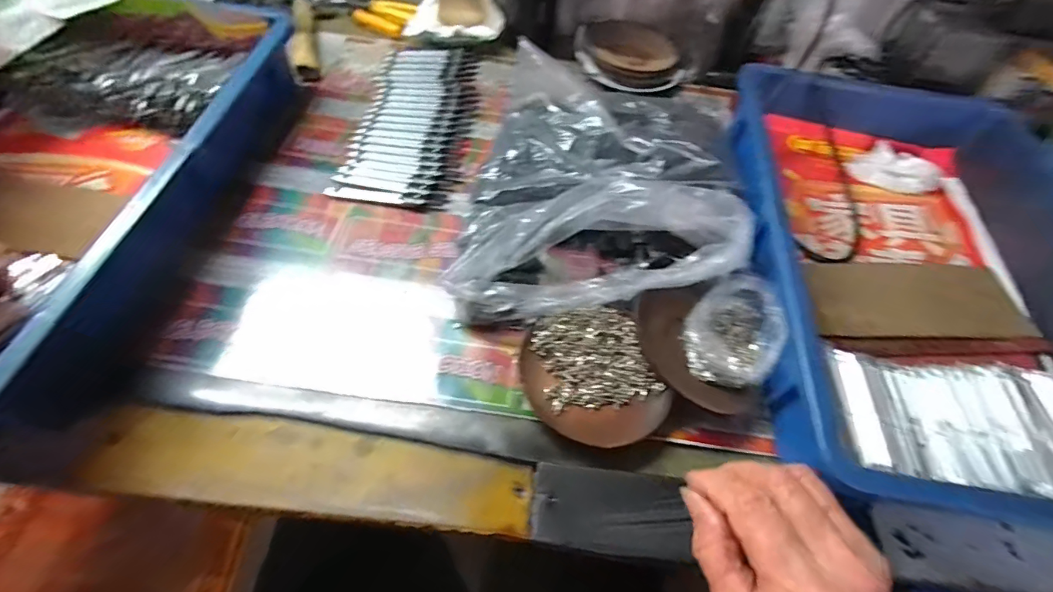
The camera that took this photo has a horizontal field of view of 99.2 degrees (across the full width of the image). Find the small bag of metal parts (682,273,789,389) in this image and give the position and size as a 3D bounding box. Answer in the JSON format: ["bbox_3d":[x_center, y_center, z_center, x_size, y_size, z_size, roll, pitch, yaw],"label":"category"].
[{"bbox_3d":[0.162,0.028,0.348,0.067,0.039,0.089,28,60,15],"label":"small bag of metal parts"}]

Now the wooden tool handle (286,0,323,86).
[{"bbox_3d":[-0.264,-0.310,0.537,0.026,0.033,0.148,-10,58,-9],"label":"wooden tool handle"}]

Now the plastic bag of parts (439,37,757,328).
[{"bbox_3d":[0.073,-0.106,0.419,0.242,0.060,0.305,8,57,3],"label":"plastic bag of parts"}]

